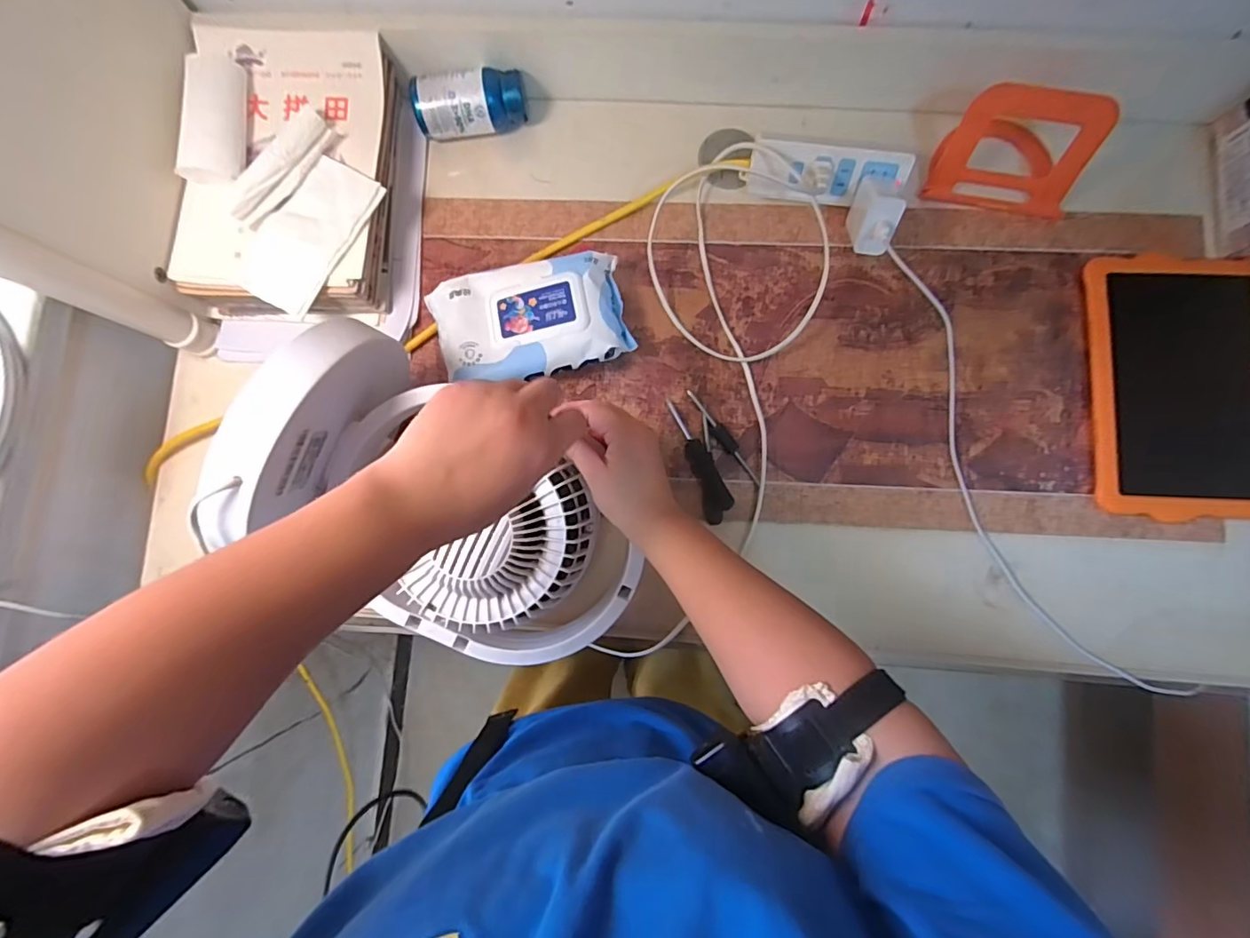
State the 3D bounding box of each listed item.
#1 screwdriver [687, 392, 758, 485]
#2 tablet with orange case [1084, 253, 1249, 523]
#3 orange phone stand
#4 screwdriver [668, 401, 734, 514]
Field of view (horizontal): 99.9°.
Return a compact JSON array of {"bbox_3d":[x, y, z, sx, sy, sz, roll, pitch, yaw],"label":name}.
[{"bbox_3d":[0.101,-0.033,0.540,0.014,0.010,0.117,-34,84,-2],"label":"screwdriver"},{"bbox_3d":[0.564,-0.088,0.526,0.182,0.019,0.269,2,84,2],"label":"tablet with orange case"},{"bbox_3d":[0.394,-0.328,0.524,0.137,0.091,0.101,10,85,3],"label":"orange phone stand"},{"bbox_3d":[0.074,-0.013,0.537,0.021,0.018,0.126,-26,70,-1],"label":"screwdriver"}]

